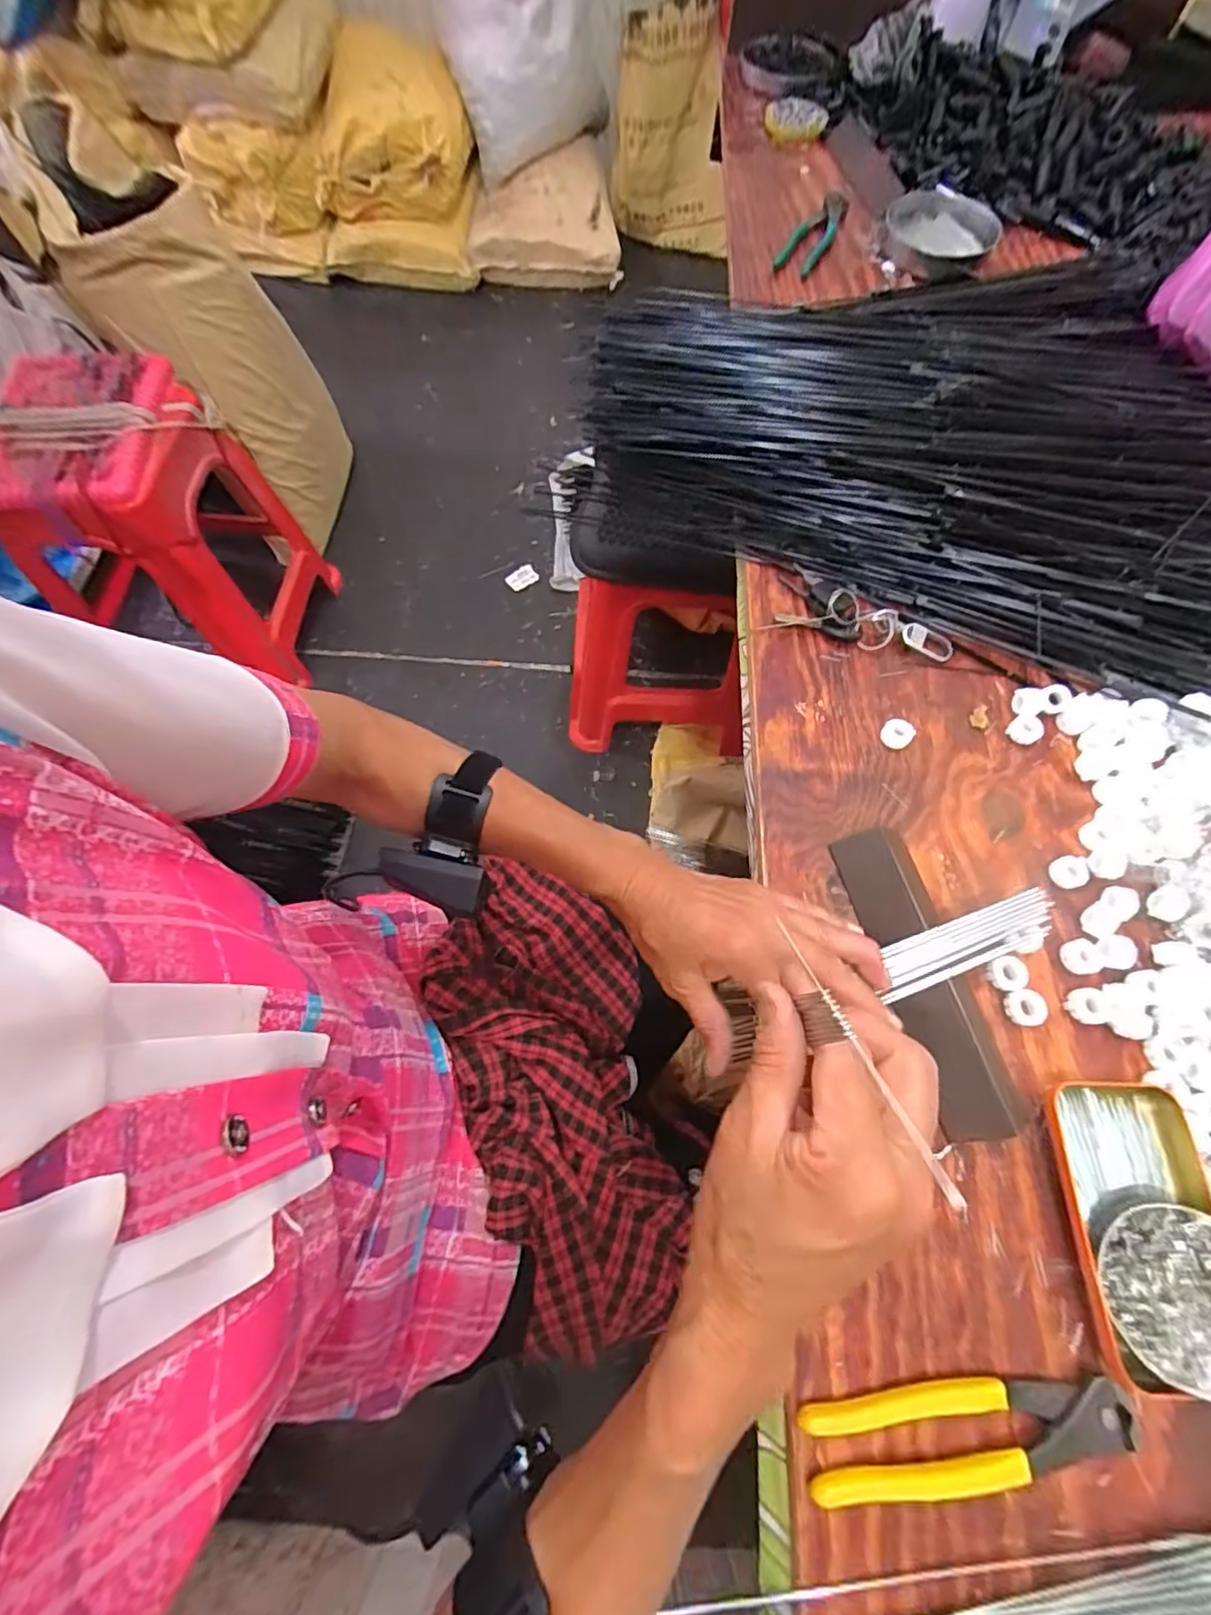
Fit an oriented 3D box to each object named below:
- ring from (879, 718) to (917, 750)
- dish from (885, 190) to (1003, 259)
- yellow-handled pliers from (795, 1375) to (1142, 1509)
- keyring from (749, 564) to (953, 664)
[{"bbox_3d":[0.227,-0.057,0.471,0.023,0.013,0.023,0,68,-1],"label":"ring"},{"bbox_3d":[0.403,-0.698,0.724,0.111,0.021,0.127,-29,71,-12],"label":"dish"},{"bbox_3d":[0.186,0.321,0.311,0.167,0.014,0.040,-3,68,-2],"label":"yellow-handled pliers"},{"bbox_3d":[0.215,-0.172,0.509,0.152,0.023,0.075,10,68,3],"label":"keyring"}]

